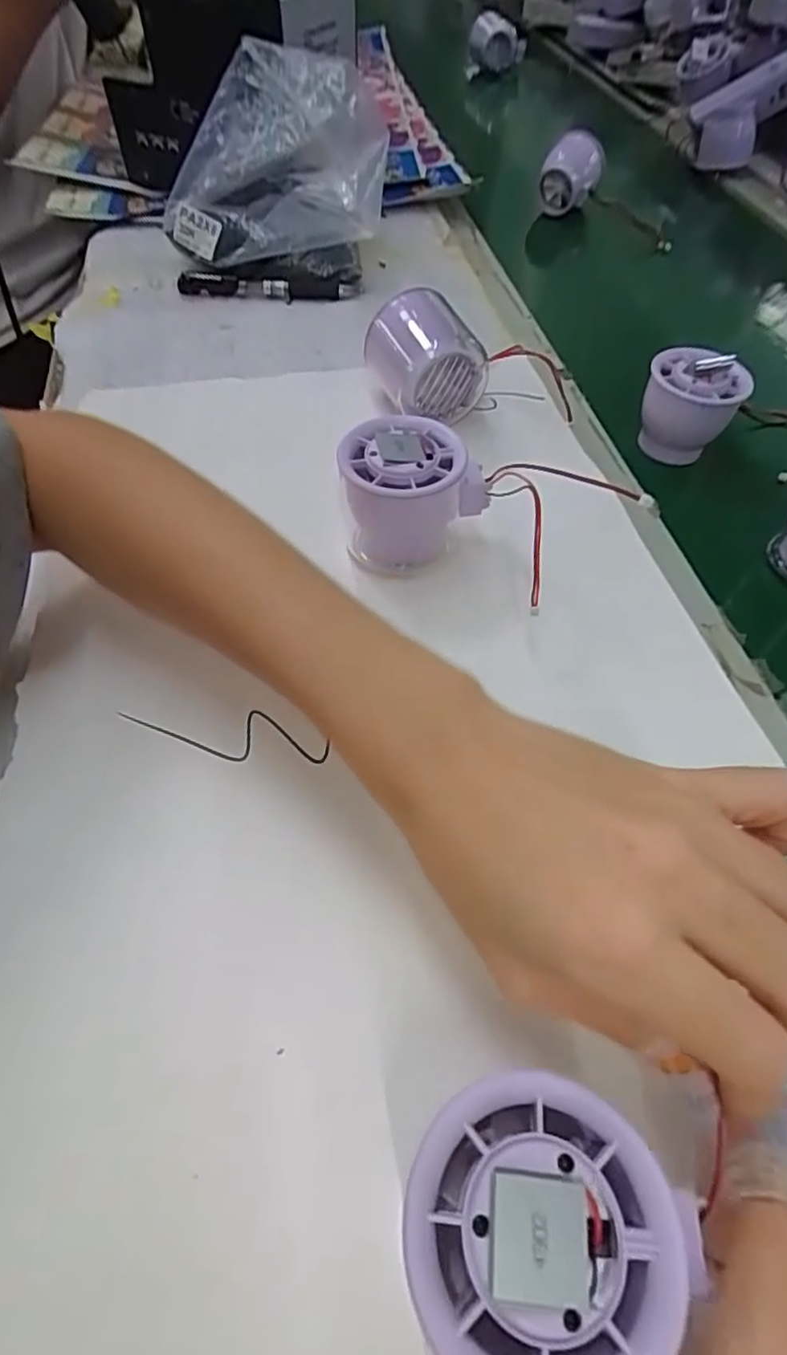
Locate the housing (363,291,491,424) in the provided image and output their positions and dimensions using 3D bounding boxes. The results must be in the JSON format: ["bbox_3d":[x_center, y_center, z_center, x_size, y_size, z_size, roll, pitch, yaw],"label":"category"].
[{"bbox_3d":[0.020,-0.191,0.382,0.065,0.061,0.065,-9,71,28],"label":"housing"}]

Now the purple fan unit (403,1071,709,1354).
[{"bbox_3d":[0.033,0.121,0.137,0.059,0.018,0.058,2,54,-2],"label":"purple fan unit"}]

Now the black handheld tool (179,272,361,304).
[{"bbox_3d":[-0.096,-0.303,0.490,0.139,0.015,0.016,0,55,-2],"label":"black handheld tool"}]

